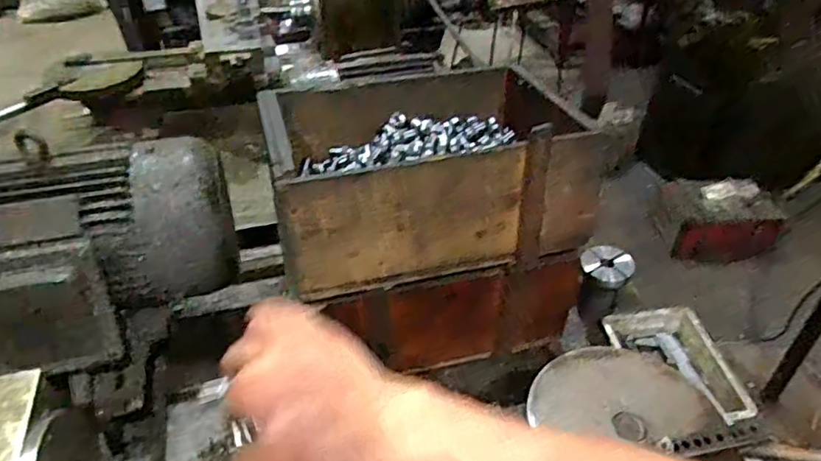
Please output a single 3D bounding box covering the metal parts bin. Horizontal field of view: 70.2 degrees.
[{"bbox_3d":[0.009,-0.087,0.712,0.344,0.139,0.265,-10,39,-13],"label":"metal parts bin"}]

